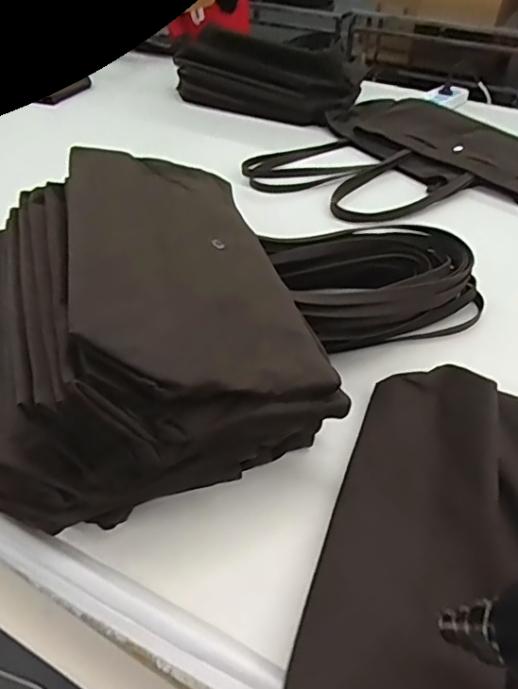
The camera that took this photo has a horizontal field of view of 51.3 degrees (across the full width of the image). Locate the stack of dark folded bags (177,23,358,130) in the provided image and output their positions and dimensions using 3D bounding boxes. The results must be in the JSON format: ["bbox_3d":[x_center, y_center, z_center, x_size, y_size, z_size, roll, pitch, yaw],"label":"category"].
[{"bbox_3d":[0.011,-0.598,1.204,0.403,0.153,0.102,18,43,17],"label":"stack of dark folded bags"}]

